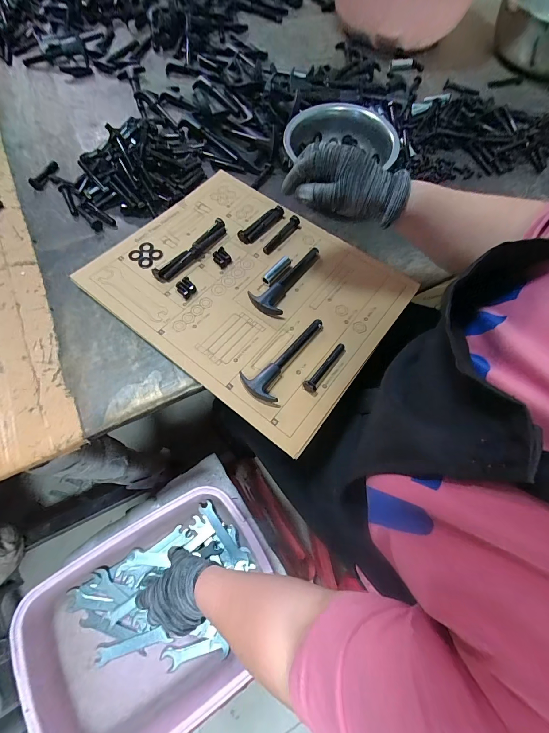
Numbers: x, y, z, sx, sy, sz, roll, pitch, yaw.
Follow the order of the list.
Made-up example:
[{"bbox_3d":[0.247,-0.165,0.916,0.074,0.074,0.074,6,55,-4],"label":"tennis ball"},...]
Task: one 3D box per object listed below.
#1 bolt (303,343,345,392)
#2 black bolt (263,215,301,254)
[{"bbox_3d":[0.063,0.000,0.373,0.015,0.015,0.077,39,72,15],"label":"bolt"},{"bbox_3d":[0.011,-0.195,0.456,0.016,0.015,0.078,39,72,15],"label":"black bolt"}]

